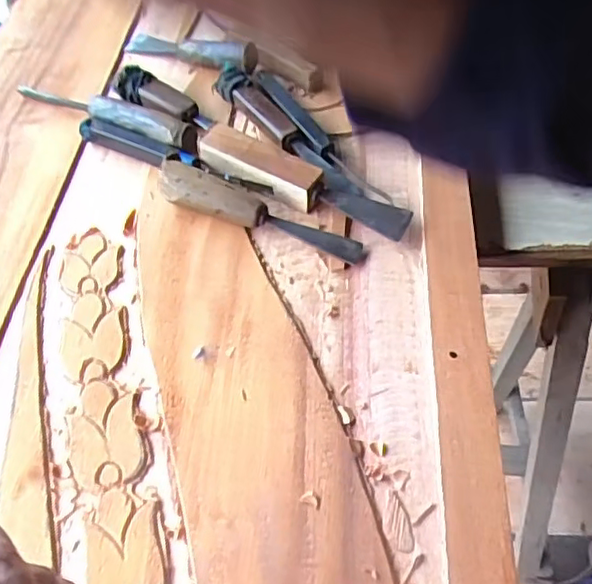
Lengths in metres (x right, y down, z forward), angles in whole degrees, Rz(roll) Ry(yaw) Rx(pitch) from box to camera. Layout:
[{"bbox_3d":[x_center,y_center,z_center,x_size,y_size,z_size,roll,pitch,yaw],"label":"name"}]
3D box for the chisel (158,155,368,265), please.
[{"bbox_3d":[-0.032,-0.076,0.567,0.199,0.044,0.033,17,56,15],"label":"chisel"}]

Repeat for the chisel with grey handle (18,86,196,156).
[{"bbox_3d":[-0.204,-0.193,0.660,0.246,0.027,0.024,23,58,19],"label":"chisel with grey handle"}]

